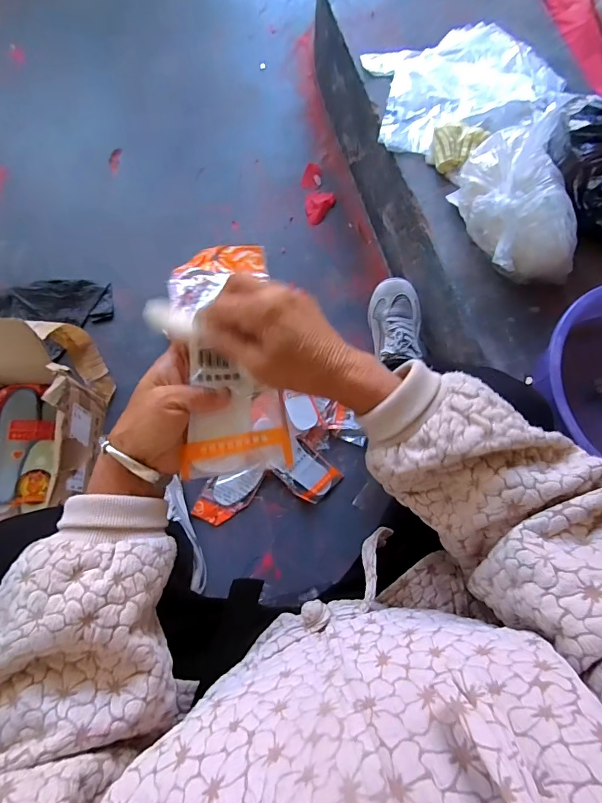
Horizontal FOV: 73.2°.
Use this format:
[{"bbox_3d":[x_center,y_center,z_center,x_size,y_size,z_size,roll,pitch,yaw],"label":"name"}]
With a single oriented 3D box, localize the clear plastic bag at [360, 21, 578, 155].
[{"bbox_3d":[0.285,-0.574,0.717,0.352,0.031,0.231,-21,81,-8],"label":"clear plastic bag"}]

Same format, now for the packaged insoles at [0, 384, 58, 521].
[{"bbox_3d":[-0.426,0.076,0.610,0.119,0.037,0.211,-3,79,-5],"label":"packaged insoles"}]

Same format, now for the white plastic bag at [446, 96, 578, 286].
[{"bbox_3d":[0.322,-0.284,0.595,0.121,0.159,0.221,-23,81,-9],"label":"white plastic bag"}]

